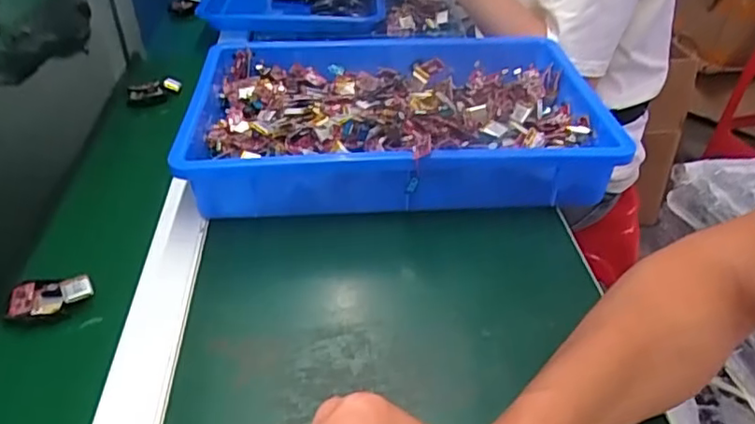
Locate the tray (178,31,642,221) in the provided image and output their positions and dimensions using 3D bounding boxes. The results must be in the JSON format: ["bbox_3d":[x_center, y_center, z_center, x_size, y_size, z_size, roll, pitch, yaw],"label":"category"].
[{"bbox_3d":[0.014,-0.091,0.604,0.381,0.071,0.255,-2,37,-2],"label":"tray"}]

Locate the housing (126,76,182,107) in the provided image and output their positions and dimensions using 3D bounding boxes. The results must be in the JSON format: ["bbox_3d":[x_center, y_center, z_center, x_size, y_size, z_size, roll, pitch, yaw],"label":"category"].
[{"bbox_3d":[-0.261,-0.142,0.723,0.063,0.022,0.018,-18,37,-24],"label":"housing"}]

